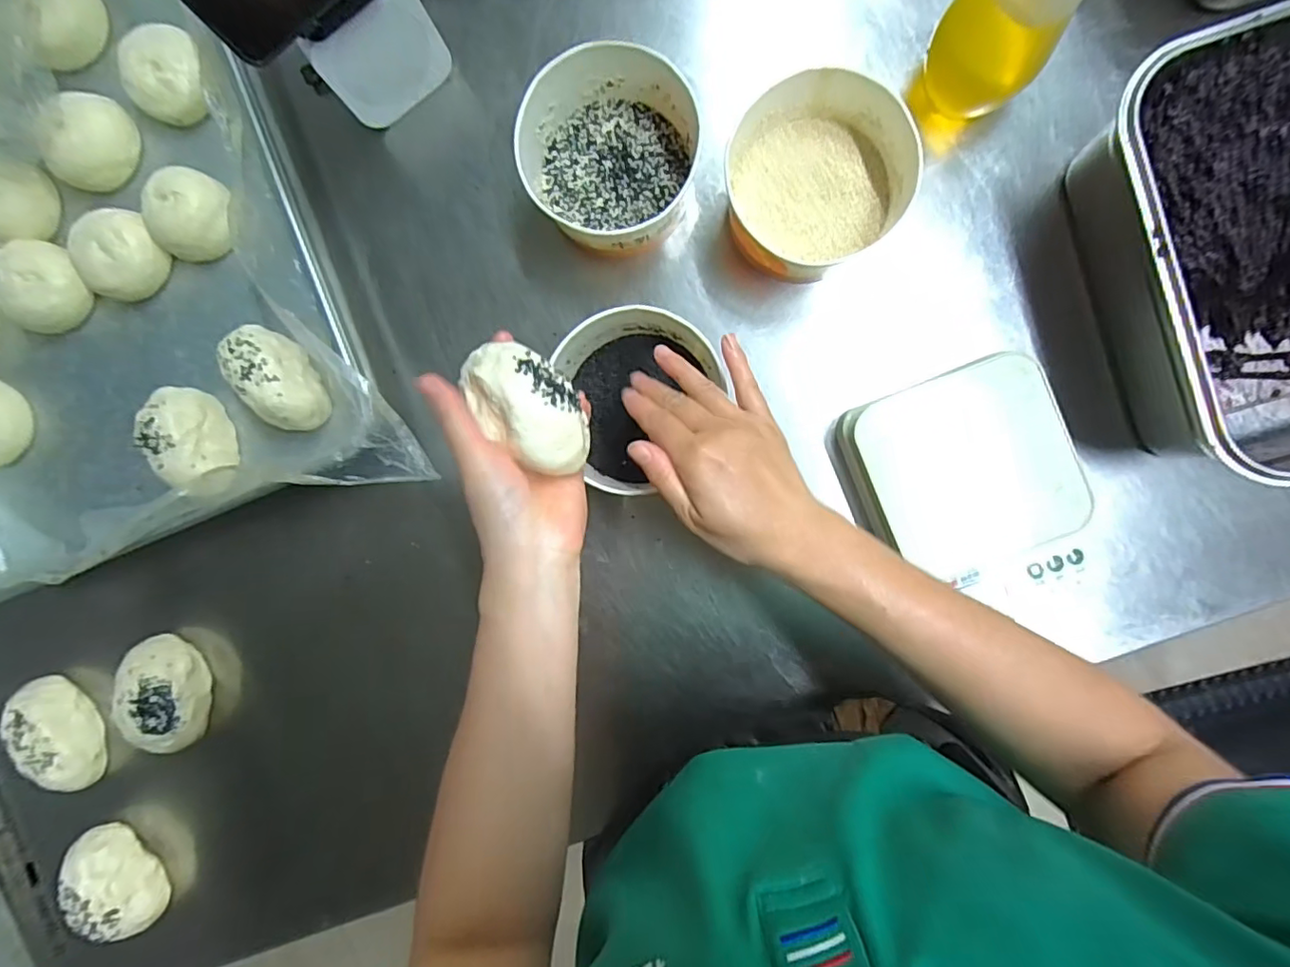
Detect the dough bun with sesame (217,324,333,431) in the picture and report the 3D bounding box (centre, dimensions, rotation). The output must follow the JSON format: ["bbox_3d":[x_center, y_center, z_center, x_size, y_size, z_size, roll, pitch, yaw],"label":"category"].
[{"bbox_3d":[-0.297,-0.082,0.458,0.054,0.038,0.086,-32,89,4],"label":"dough bun with sesame"}]

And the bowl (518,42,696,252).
[{"bbox_3d":[-0.024,-0.248,0.428,0.130,0.062,0.127,0,91,4],"label":"bowl"}]

